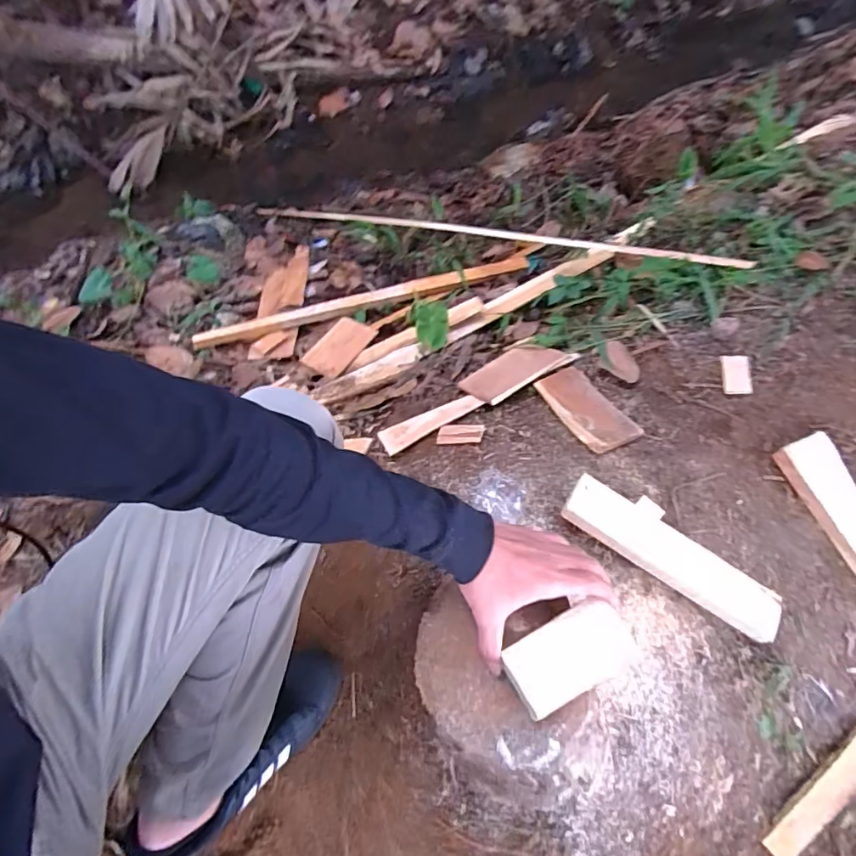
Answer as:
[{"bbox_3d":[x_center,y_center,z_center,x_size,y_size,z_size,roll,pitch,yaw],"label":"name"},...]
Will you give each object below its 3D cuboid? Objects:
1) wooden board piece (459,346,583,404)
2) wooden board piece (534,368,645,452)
[{"bbox_3d":[0.154,-0.108,0.944,0.192,0.015,0.122,-29,33,-18],"label":"wooden board piece"},{"bbox_3d":[0.254,-0.033,0.845,0.088,0.020,0.190,-17,43,-11],"label":"wooden board piece"}]

